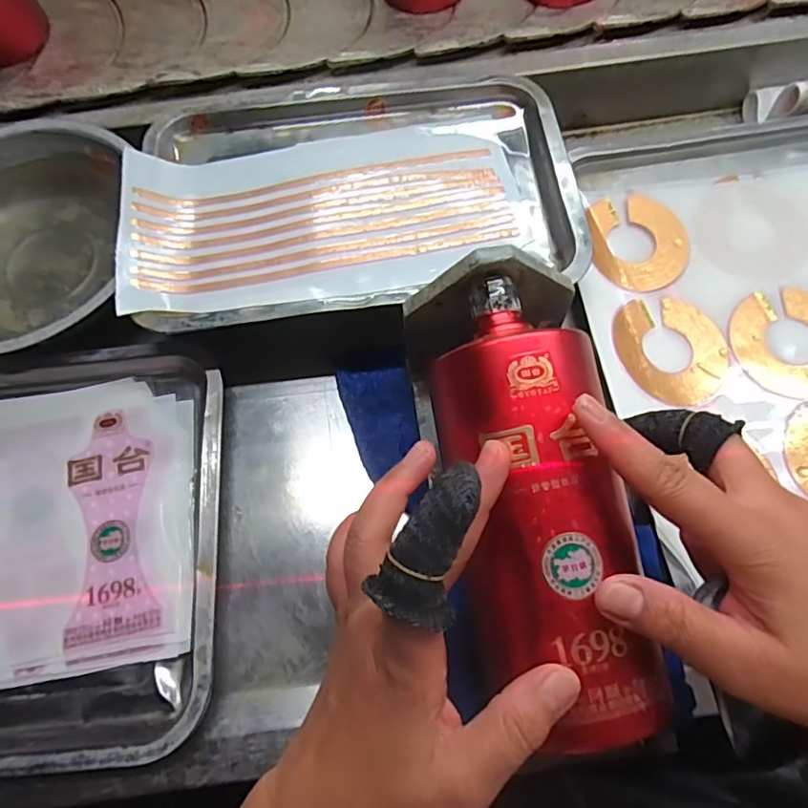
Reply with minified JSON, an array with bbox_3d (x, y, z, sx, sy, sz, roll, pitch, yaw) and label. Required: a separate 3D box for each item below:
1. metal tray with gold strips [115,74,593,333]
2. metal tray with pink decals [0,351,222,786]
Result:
[{"bbox_3d":[-0.037,-0.139,0.393,0.308,0.070,0.224,-9,72,-1],"label":"metal tray with gold strips"},{"bbox_3d":[-0.290,0.094,0.352,0.343,0.028,0.254,-5,72,1],"label":"metal tray with pink decals"}]

